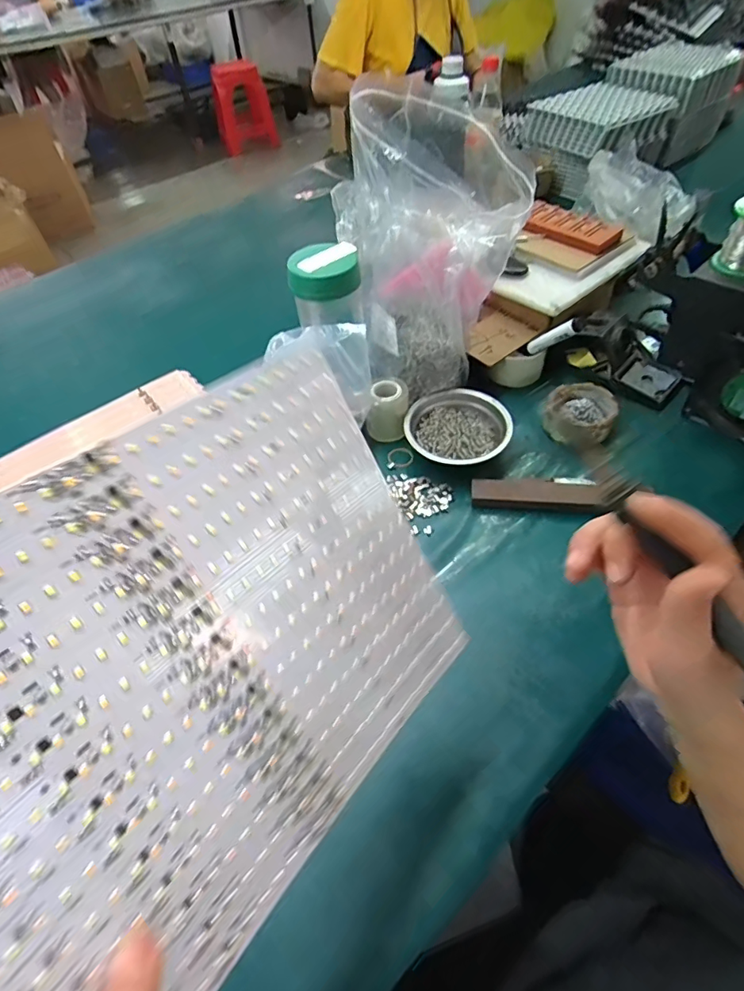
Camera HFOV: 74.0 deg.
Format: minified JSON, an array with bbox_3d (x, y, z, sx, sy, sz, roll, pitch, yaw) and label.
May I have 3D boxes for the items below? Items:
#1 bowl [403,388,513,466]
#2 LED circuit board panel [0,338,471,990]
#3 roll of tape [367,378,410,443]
[{"bbox_3d":[0.107,-0.080,0.625,0.128,0.034,0.126,-3,51,3],"label":"bowl"},{"bbox_3d":[-0.071,0.082,0.245,0.007,0.235,0.278,-7,27,48],"label":"LED circuit board panel"},{"bbox_3d":[0.023,-0.114,0.648,0.050,0.062,0.063,8,52,12],"label":"roll of tape"}]

